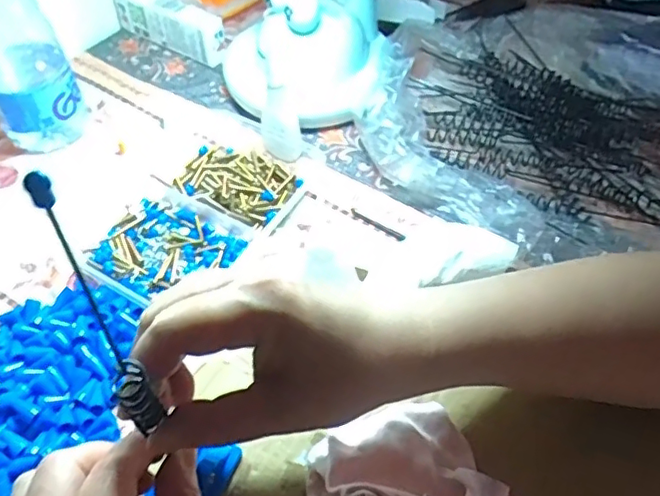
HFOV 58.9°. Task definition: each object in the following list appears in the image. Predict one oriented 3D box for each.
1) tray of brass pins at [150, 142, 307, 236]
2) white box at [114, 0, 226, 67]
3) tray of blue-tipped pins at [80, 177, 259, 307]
[{"bbox_3d":[-0.066,-0.051,0.431,0.094,0.016,0.074,25,55,20],"label":"tray of brass pins"},{"bbox_3d":[-0.150,-0.213,0.545,0.124,0.047,0.027,28,56,22],"label":"white box"},{"bbox_3d":[-0.109,0.001,0.386,0.091,0.017,0.086,28,56,21],"label":"tray of blue-tipped pins"}]

